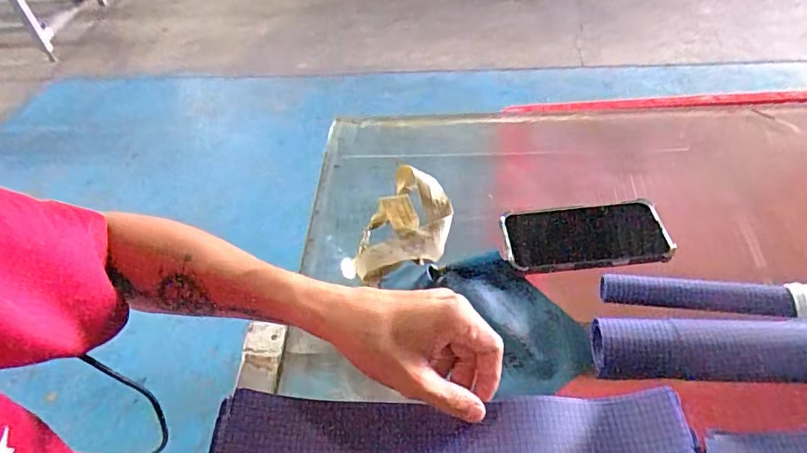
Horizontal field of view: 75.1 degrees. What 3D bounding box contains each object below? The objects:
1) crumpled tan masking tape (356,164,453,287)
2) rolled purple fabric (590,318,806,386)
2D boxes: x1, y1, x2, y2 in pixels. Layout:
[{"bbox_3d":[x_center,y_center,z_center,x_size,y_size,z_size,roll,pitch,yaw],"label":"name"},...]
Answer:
[{"bbox_3d":[0.004,-0.002,0.576,0.088,0.035,0.159,16,51,18],"label":"crumpled tan masking tape"},{"bbox_3d":[0.369,0.106,0.430,0.411,0.041,0.054,0,48,5],"label":"rolled purple fabric"}]

